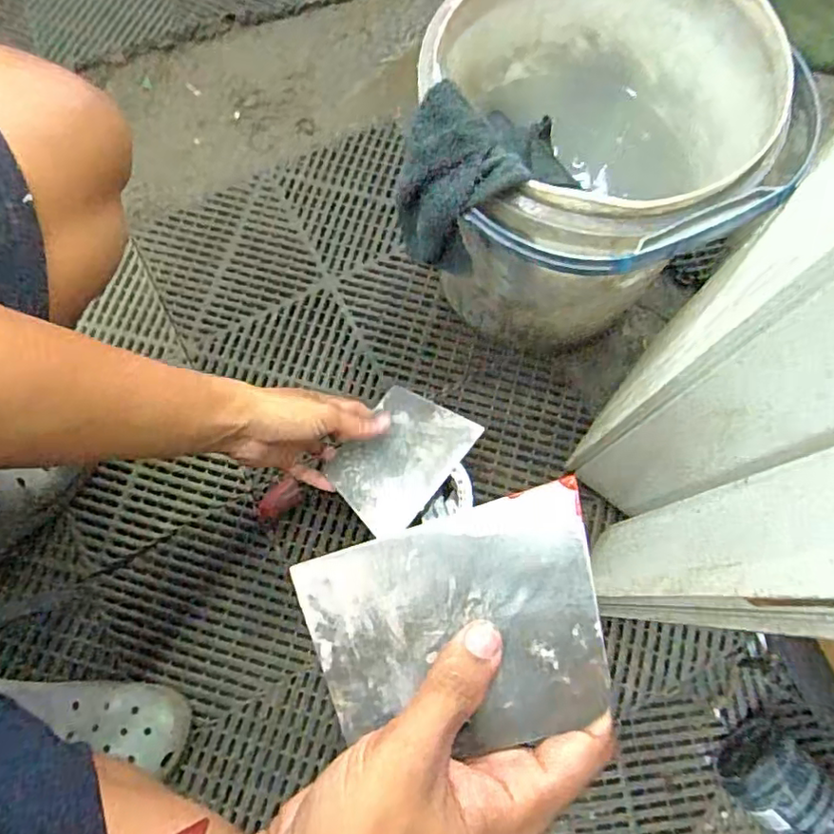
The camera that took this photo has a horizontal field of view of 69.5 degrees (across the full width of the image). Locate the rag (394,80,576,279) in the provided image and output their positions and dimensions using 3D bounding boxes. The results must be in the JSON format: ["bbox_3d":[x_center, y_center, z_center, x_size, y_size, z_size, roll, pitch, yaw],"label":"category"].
[{"bbox_3d":[0.046,-0.192,0.481,0.118,0.110,0.096,-1,74,-1],"label":"rag"}]

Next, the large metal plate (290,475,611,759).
[{"bbox_3d":[0.016,0.095,0.269,0.136,0.004,0.096,-19,66,10],"label":"large metal plate"}]

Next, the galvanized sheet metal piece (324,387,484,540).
[{"bbox_3d":[-0.019,0.039,0.582,0.098,0.004,0.135,37,80,13],"label":"galvanized sheet metal piece"}]

